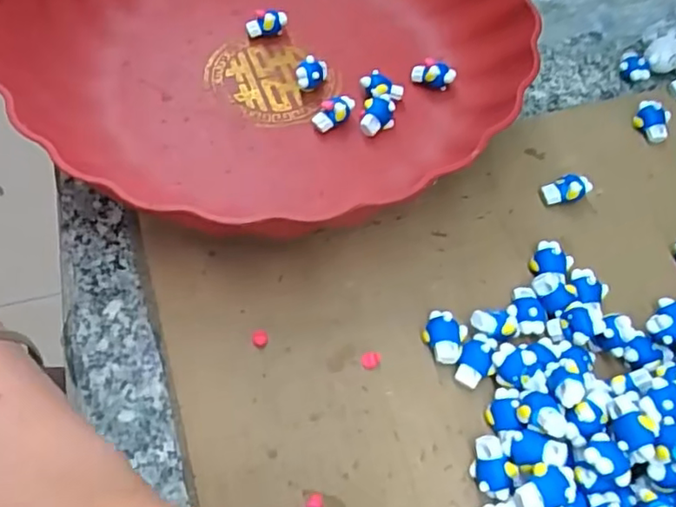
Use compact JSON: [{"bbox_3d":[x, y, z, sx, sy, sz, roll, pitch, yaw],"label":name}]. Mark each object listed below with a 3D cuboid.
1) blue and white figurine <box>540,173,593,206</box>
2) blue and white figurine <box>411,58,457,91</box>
[{"bbox_3d":[0.108,-0.030,0.294,0.020,0.014,0.013,-24,64,-17],"label":"blue and white figurine"},{"bbox_3d":[0.050,-0.095,0.325,0.022,0.013,0.010,21,61,8],"label":"blue and white figurine"}]

